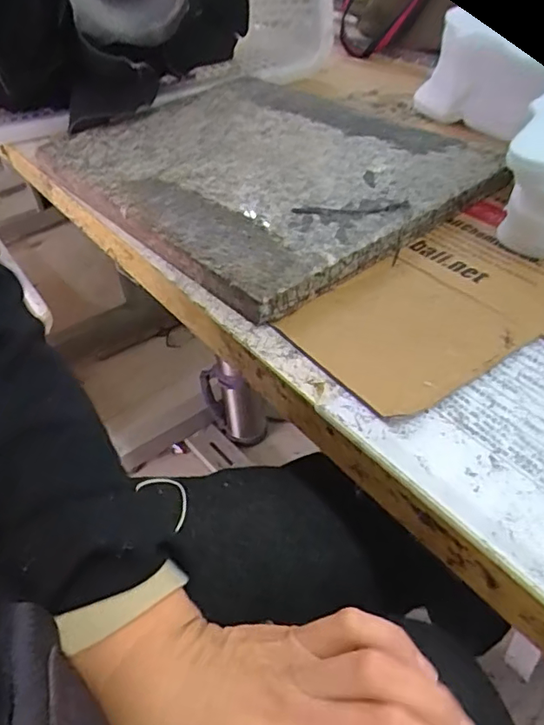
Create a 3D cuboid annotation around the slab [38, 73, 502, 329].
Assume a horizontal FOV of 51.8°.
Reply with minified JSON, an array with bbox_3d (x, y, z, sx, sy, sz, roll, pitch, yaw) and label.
[{"bbox_3d":[-0.037,-0.222,0.580,0.308,0.025,0.468,-32,49,-26],"label":"slab"}]

